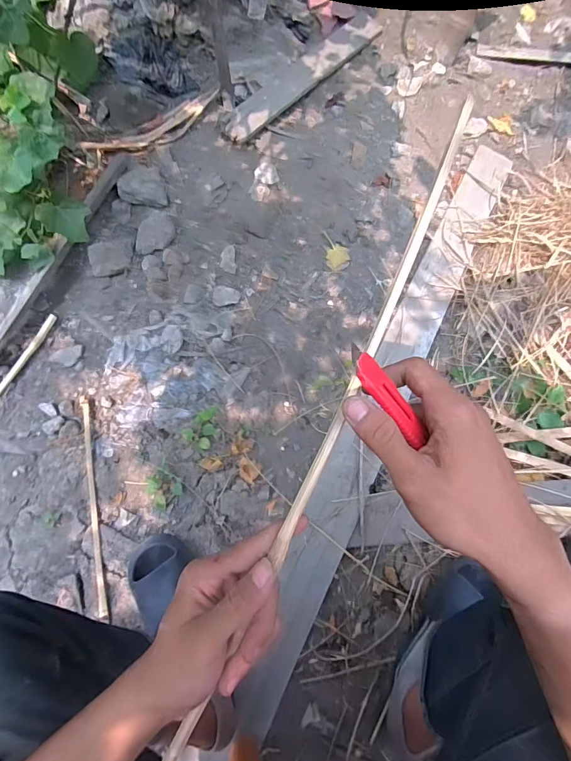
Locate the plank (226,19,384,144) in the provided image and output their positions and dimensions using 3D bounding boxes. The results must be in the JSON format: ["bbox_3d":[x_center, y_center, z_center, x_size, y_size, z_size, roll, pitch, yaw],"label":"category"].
[{"bbox_3d":[0.048,-0.849,1.095,0.561,0.027,0.091,-44,85,-10],"label":"plank"}]

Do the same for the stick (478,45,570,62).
[{"bbox_3d":[0.794,-0.929,1.116,0.476,0.022,0.036,7,65,7],"label":"stick"}]

